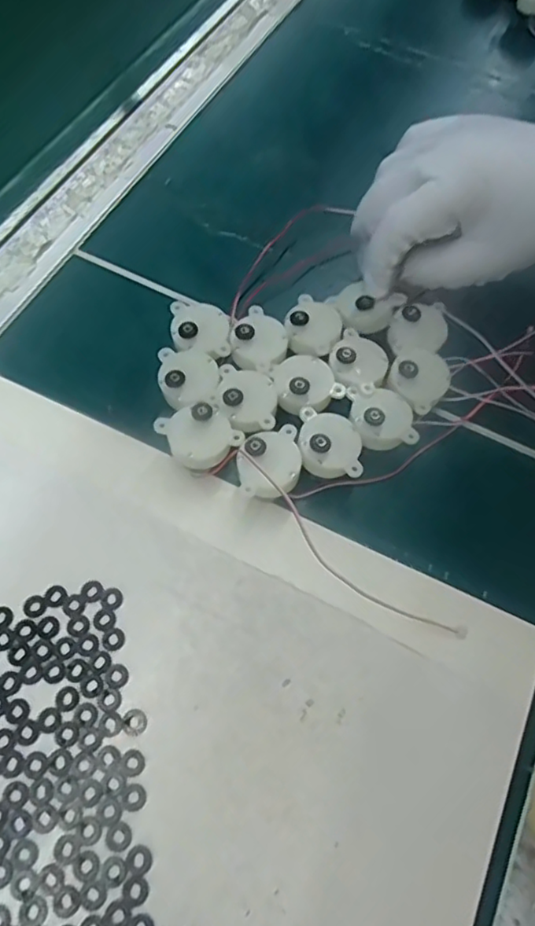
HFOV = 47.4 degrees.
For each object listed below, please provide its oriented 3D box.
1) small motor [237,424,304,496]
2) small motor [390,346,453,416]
[{"bbox_3d":[0.001,0.003,0.312,0.032,0.029,0.035,-11,64,-9],"label":"small motor"},{"bbox_3d":[0.083,-0.045,0.338,0.032,0.029,0.033,1,63,-3],"label":"small motor"}]

